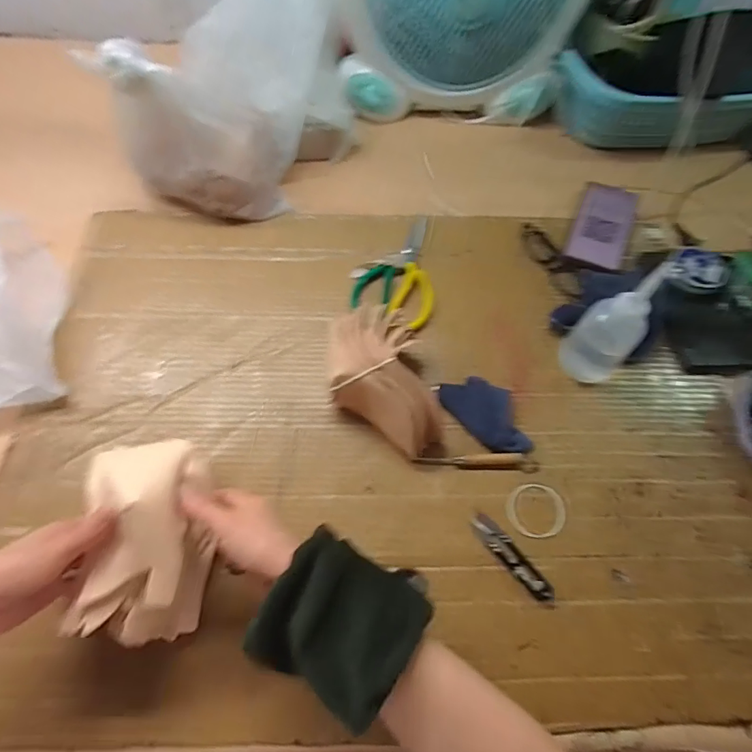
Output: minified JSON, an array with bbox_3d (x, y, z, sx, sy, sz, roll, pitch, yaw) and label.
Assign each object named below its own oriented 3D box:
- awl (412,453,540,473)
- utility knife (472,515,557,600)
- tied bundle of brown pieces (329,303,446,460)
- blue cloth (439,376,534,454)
[{"bbox_3d":[0.109,0.091,0.499,0.133,0.012,0.015,2,63,-1],"label":"awl"},{"bbox_3d":[0.134,0.177,0.459,0.022,0.008,0.099,-36,70,-19],"label":"utility knife"},{"bbox_3d":[0.005,0.005,0.501,0.096,0.080,0.165,-22,66,-13],"label":"tied bundle of brown pieces"},{"bbox_3d":[0.129,0.042,0.530,0.061,0.020,0.113,-33,69,-18],"label":"blue cloth"}]

